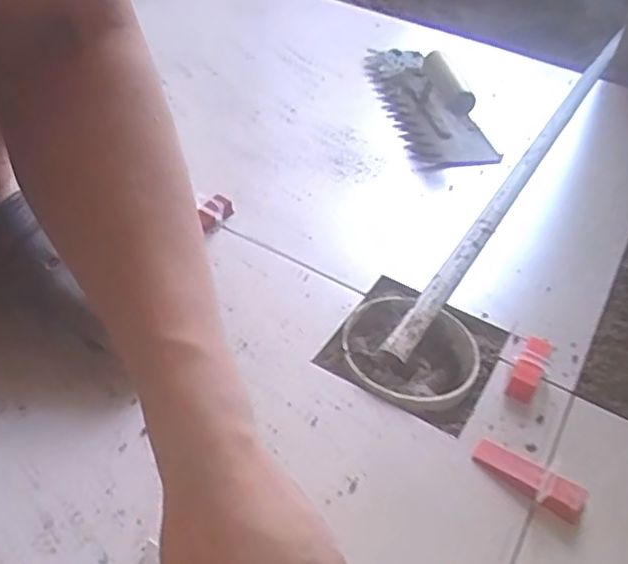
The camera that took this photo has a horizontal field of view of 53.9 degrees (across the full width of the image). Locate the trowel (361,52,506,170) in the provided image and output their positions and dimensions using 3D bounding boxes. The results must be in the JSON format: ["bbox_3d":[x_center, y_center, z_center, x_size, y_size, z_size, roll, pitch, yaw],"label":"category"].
[{"bbox_3d":[0.133,-0.240,0.759,0.106,0.078,0.258,-9,46,-16],"label":"trowel"}]

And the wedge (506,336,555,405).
[{"bbox_3d":[0.171,0.069,0.488,0.020,0.010,0.066,26,47,19],"label":"wedge"}]

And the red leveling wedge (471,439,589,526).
[{"bbox_3d":[0.143,0.128,0.409,0.074,0.018,0.022,34,50,25],"label":"red leveling wedge"}]

